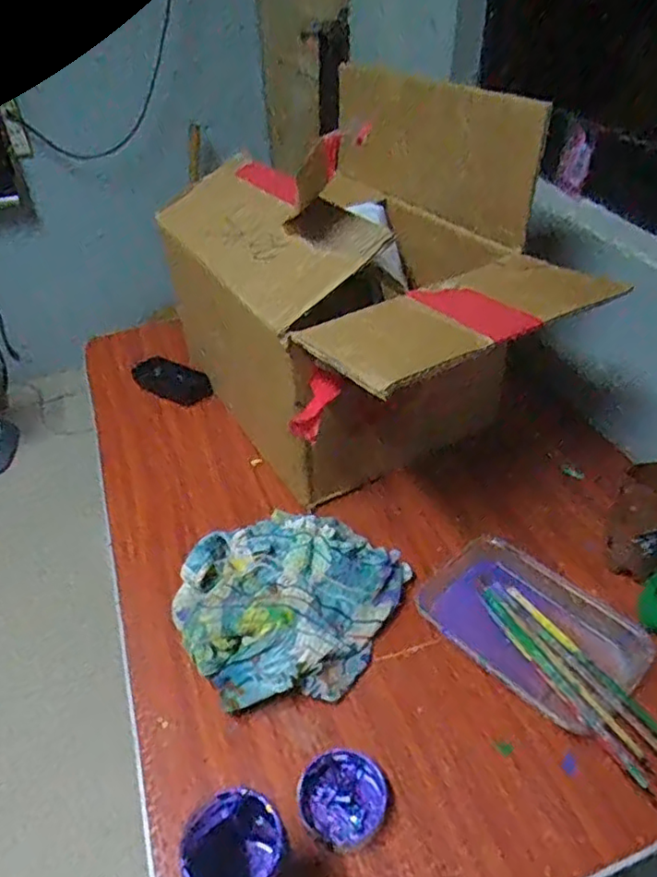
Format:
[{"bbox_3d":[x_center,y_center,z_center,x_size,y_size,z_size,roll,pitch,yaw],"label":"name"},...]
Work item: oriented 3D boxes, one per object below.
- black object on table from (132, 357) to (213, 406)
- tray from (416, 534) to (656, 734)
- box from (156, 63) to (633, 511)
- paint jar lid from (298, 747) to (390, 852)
[{"bbox_3d":[-0.207,-0.076,0.831,0.123,0.020,0.057,24,47,28],"label":"black object on table"},{"bbox_3d":[0.159,0.152,0.509,0.112,0.031,0.171,-32,48,-30],"label":"tray"},{"bbox_3d":[0.028,-0.157,0.653,0.269,0.330,0.438,-22,44,-21],"label":"box"},{"bbox_3d":[0.011,0.244,0.425,0.059,0.019,0.056,-2,40,1],"label":"paint jar lid"}]

